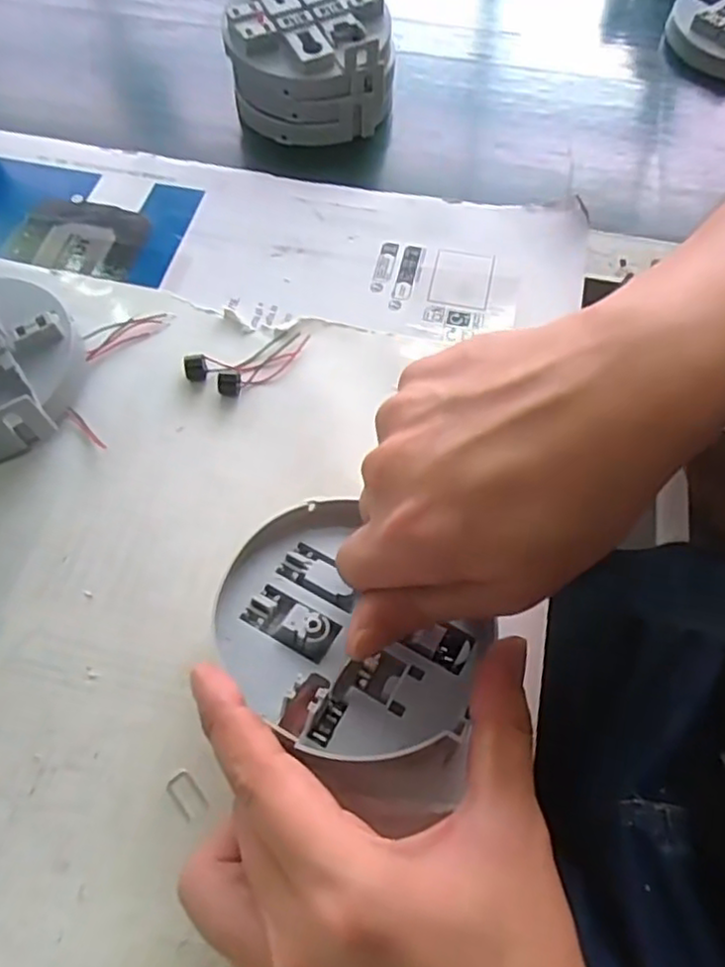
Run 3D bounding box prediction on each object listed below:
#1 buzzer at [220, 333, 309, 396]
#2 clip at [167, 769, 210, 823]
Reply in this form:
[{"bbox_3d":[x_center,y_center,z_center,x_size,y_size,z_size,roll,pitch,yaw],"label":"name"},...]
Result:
[{"bbox_3d":[-0.048,-0.060,0.343,0.054,0.009,0.014,-33,67,-18],"label":"buzzer"},{"bbox_3d":[-0.065,0.115,0.255,0.010,0.004,0.016,-37,72,-18],"label":"clip"}]

